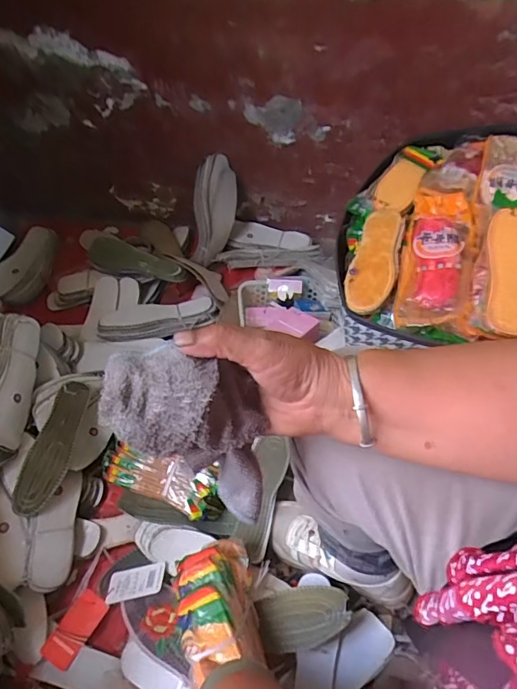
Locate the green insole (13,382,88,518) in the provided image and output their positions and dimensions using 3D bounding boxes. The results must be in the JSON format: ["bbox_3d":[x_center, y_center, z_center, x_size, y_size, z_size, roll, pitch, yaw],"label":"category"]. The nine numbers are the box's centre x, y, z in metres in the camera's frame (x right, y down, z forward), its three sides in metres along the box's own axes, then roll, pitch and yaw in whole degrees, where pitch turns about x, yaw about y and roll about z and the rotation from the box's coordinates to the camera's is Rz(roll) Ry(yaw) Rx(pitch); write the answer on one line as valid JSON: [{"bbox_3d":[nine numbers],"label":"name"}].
[{"bbox_3d":[-0.329,0.161,0.759,0.061,0.008,0.224,24,50,-17],"label":"green insole"}]

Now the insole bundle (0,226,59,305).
[{"bbox_3d":[-0.542,-0.188,1.088,0.110,0.048,0.230,8,52,9],"label":"insole bundle"}]

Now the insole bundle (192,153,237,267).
[{"bbox_3d":[-0.100,-0.299,1.054,0.080,0.237,0.072,10,13,10],"label":"insole bundle"}]

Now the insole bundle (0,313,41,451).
[{"bbox_3d":[-0.425,0.064,0.791,0.092,0.055,0.233,24,52,-29],"label":"insole bundle"}]

